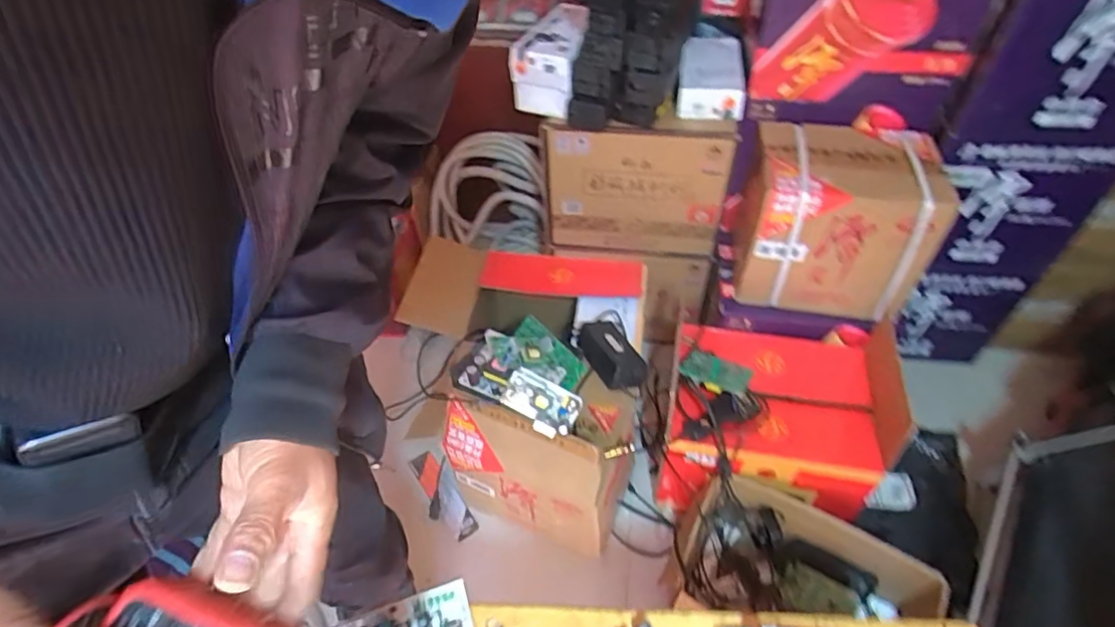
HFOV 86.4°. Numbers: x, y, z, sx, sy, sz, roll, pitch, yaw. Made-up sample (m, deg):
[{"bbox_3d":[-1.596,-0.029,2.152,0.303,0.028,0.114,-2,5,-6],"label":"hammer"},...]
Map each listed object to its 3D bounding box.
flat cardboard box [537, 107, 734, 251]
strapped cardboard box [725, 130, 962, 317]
[{"bbox_3d":[0.159,-0.247,1.267,0.379,0.332,0.059,7,44,9],"label":"flat cardboard box"},{"bbox_3d":[0.525,-0.172,1.167,0.331,0.302,0.218,12,50,12],"label":"strapped cardboard box"}]

